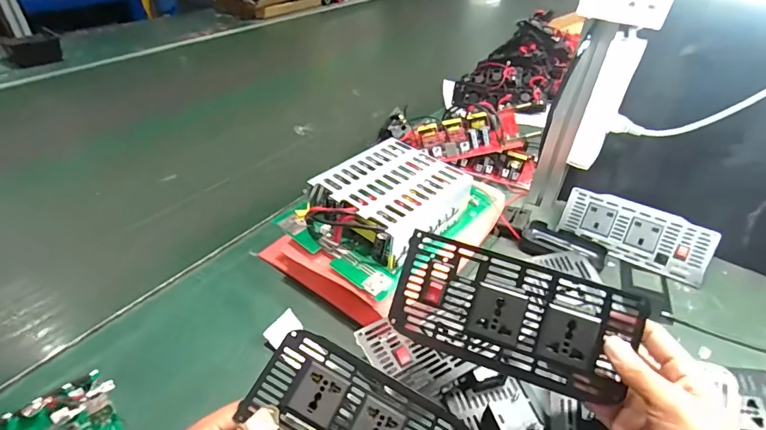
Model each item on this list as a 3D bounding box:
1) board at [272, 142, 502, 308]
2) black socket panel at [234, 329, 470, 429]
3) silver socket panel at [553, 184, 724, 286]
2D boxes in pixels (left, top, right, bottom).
[{"bbox_3d":[0.010,-0.022,0.549,0.177,0.061,0.240,30,46,29],"label":"board"},{"bbox_3d":[-0.017,0.179,0.358,0.188,0.013,0.092,31,65,2],"label":"black socket panel"},{"bbox_3d":[0.356,0.026,0.602,0.189,0.009,0.083,23,88,25],"label":"silver socket panel"}]

